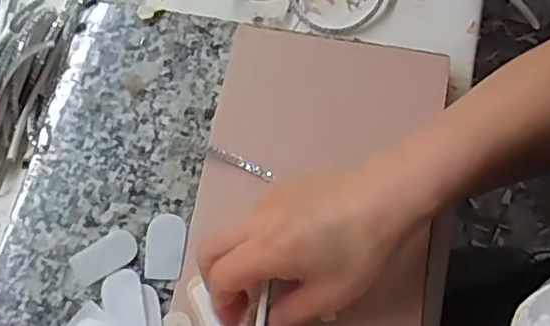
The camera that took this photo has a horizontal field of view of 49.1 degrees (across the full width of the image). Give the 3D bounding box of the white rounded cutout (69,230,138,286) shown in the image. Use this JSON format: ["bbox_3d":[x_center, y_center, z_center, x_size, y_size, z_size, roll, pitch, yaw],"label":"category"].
[{"bbox_3d":[-0.111,0.061,0.393,0.042,0.004,0.024,-33,73,-10],"label":"white rounded cutout"}]

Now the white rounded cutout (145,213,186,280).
[{"bbox_3d":[-0.072,0.054,0.395,0.025,0.004,0.042,4,71,3],"label":"white rounded cutout"}]

